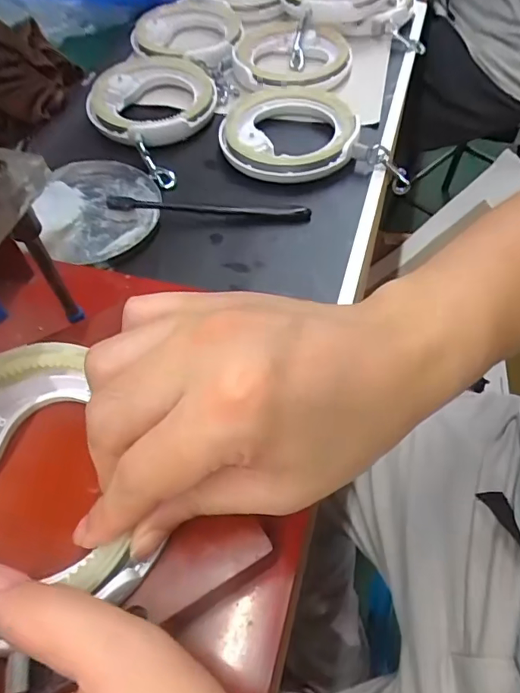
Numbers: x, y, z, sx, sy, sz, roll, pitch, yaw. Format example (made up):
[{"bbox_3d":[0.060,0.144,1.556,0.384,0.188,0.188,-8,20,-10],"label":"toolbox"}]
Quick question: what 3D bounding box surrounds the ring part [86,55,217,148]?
[{"bbox_3d":[-0.120,-0.263,0.516,0.140,0.026,0.130,-2,56,2],"label":"ring part"}]

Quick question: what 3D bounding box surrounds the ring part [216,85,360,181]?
[{"bbox_3d":[0.030,-0.210,0.480,0.127,0.025,0.134,-2,56,2],"label":"ring part"}]

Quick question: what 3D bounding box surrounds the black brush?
[{"bbox_3d":[-0.044,-0.120,0.426,0.173,0.022,0.012,-1,56,3],"label":"black brush"}]

